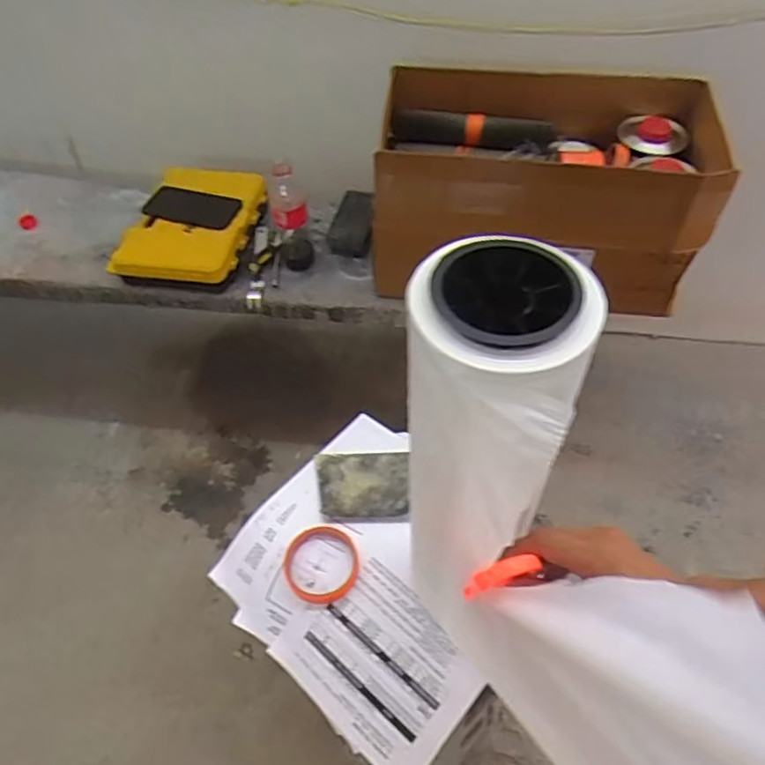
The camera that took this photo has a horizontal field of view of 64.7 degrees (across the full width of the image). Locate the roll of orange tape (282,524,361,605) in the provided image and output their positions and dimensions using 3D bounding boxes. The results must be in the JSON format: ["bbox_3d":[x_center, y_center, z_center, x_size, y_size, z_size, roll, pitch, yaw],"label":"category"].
[{"bbox_3d":[-0.070,0.210,0.704,0.085,0.016,0.088,-1,52,1],"label":"roll of orange tape"}]

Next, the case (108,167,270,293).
[{"bbox_3d":[-0.324,-0.270,1.035,0.203,0.072,0.245,7,53,7],"label":"case"}]

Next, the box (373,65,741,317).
[{"bbox_3d":[0.225,-0.304,0.906,0.456,0.226,0.305,5,52,7],"label":"box"}]

